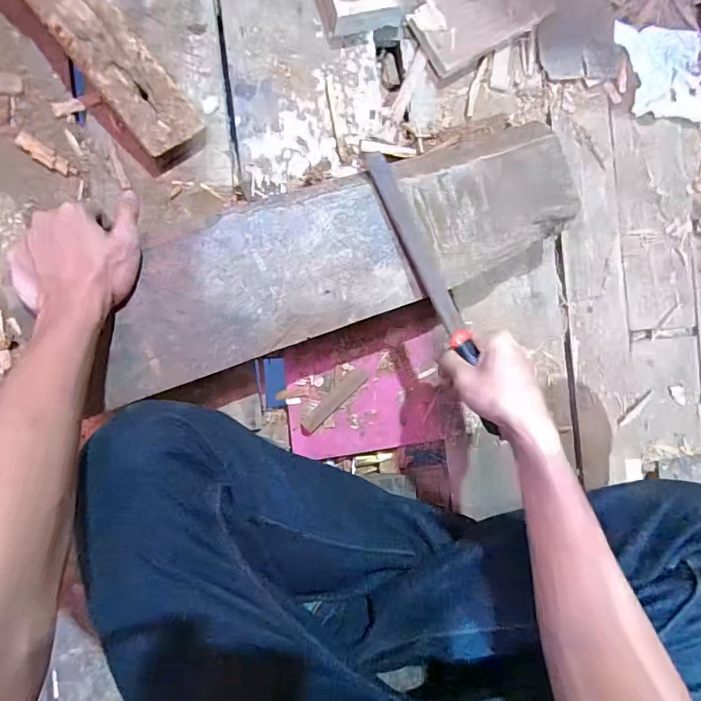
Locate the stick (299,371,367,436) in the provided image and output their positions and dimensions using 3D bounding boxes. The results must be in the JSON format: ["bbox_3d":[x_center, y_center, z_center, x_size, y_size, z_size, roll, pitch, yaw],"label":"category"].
[{"bbox_3d":[-0.019,0.060,0.528,0.102,0.007,0.016,-44,98,-6],"label":"stick"}]

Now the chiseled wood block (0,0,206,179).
[{"bbox_3d":[-0.270,-0.320,0.443,0.085,0.075,0.286,-41,98,-6],"label":"chiseled wood block"}]

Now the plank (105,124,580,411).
[{"bbox_3d":[0.002,-0.103,0.451,0.501,0.022,0.141,-24,95,-10],"label":"plank"}]

